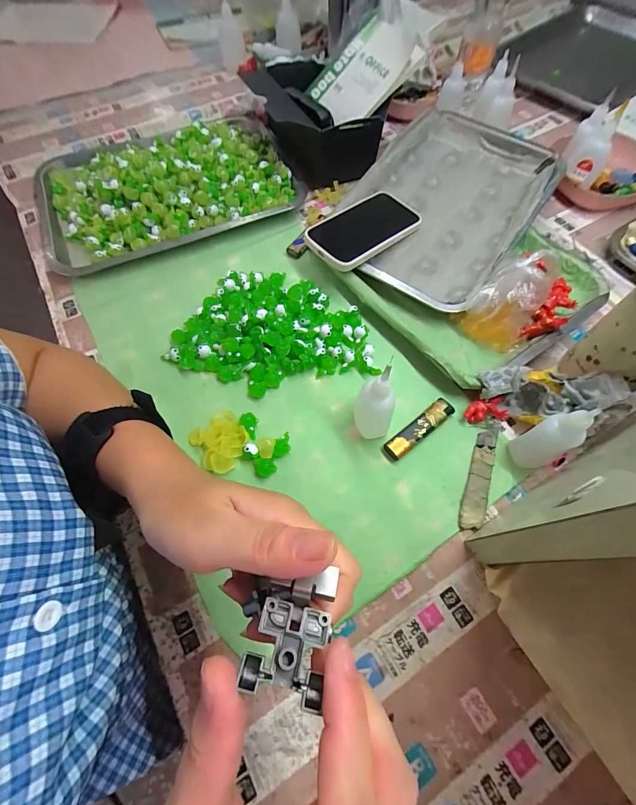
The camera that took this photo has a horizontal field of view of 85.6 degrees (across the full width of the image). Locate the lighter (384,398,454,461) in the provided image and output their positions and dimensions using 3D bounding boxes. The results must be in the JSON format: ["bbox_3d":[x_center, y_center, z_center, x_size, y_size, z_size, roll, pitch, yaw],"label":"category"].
[{"bbox_3d":[0.098,0.025,0.331,0.079,0.013,0.019,-38,68,-15],"label":"lighter"}]

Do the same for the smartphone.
[{"bbox_3d":[0.058,-0.218,0.429,0.081,0.015,0.158,39,63,23],"label":"smartphone"}]

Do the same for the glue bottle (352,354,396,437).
[{"bbox_3d":[0.050,-0.003,0.298,0.034,0.100,0.035,10,65,7],"label":"glue bottle"}]

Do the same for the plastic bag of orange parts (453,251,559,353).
[{"bbox_3d":[0.210,-0.120,0.371,0.072,0.050,0.108,33,69,17],"label":"plastic bag of orange parts"}]

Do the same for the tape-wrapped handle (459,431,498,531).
[{"bbox_3d":[0.147,0.067,0.311,0.019,0.007,0.098,19,66,11],"label":"tape-wrapped handle"}]

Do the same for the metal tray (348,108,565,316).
[{"bbox_3d":[0.172,-0.272,0.456,0.210,0.028,0.344,34,70,17],"label":"metal tray"}]

